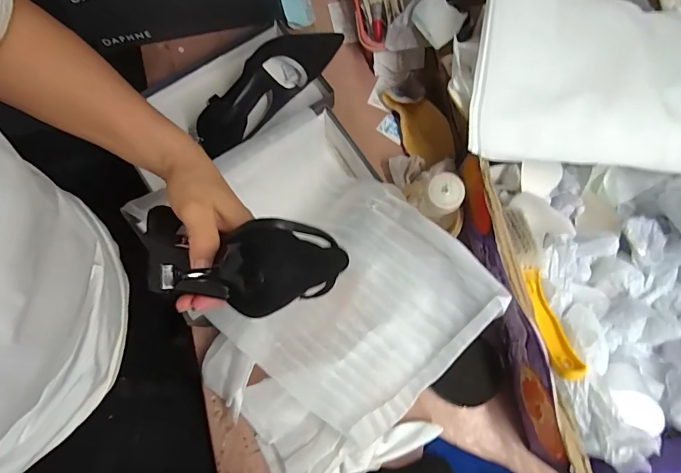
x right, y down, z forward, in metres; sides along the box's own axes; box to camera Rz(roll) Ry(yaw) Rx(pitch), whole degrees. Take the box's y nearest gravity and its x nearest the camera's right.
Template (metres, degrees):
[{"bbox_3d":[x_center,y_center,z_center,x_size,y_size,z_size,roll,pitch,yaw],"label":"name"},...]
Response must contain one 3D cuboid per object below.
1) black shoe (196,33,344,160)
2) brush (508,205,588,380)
[{"bbox_3d":[-0.112,-0.214,0.620,0.238,0.083,0.063,-39,80,-8],"label":"black shoe"},{"bbox_3d":[0.223,0.054,0.482,0.028,0.041,0.219,-2,55,-1],"label":"brush"}]

